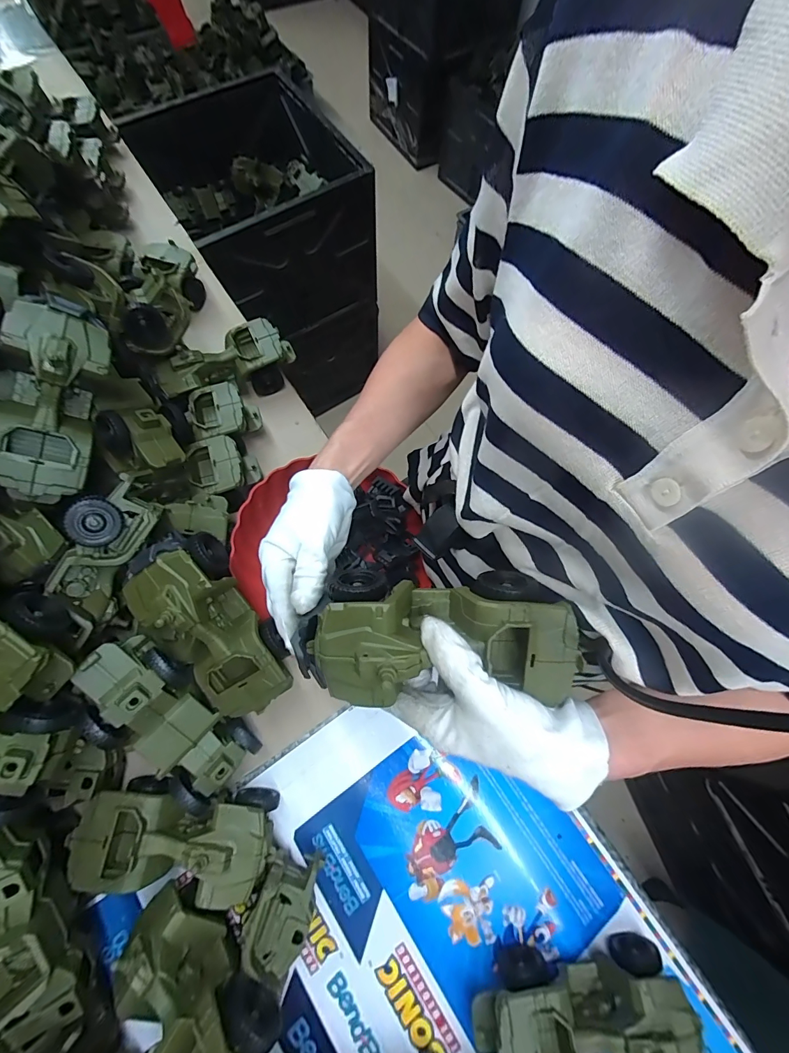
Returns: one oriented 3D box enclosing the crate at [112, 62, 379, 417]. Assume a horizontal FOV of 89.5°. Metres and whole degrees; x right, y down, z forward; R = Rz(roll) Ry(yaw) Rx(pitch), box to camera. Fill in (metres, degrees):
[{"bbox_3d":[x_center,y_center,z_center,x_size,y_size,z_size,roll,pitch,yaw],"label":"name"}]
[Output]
[{"bbox_3d":[-0.303,-0.711,1.116,0.418,0.593,0.427,-30,75,-12],"label":"crate"}]

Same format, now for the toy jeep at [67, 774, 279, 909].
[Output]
[{"bbox_3d":[-0.207,0.300,0.388,0.169,0.080,0.079,6,71,0],"label":"toy jeep"}]

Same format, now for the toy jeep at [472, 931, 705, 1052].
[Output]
[{"bbox_3d":[0.167,0.446,0.359,0.182,0.084,0.075,-3,71,-4],"label":"toy jeep"}]

